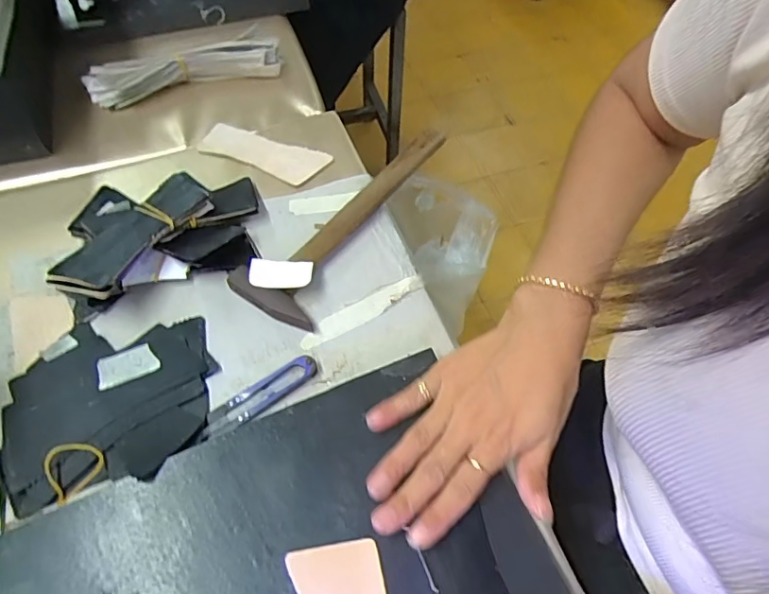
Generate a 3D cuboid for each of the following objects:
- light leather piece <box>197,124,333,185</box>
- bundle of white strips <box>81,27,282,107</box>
[{"bbox_3d":[-0.123,-0.147,0.534,0.129,0.005,0.047,22,60,11],"label":"light leather piece"},{"bbox_3d":[-0.226,-0.260,0.603,0.215,0.033,0.057,-19,59,-14],"label":"bundle of white strips"}]

